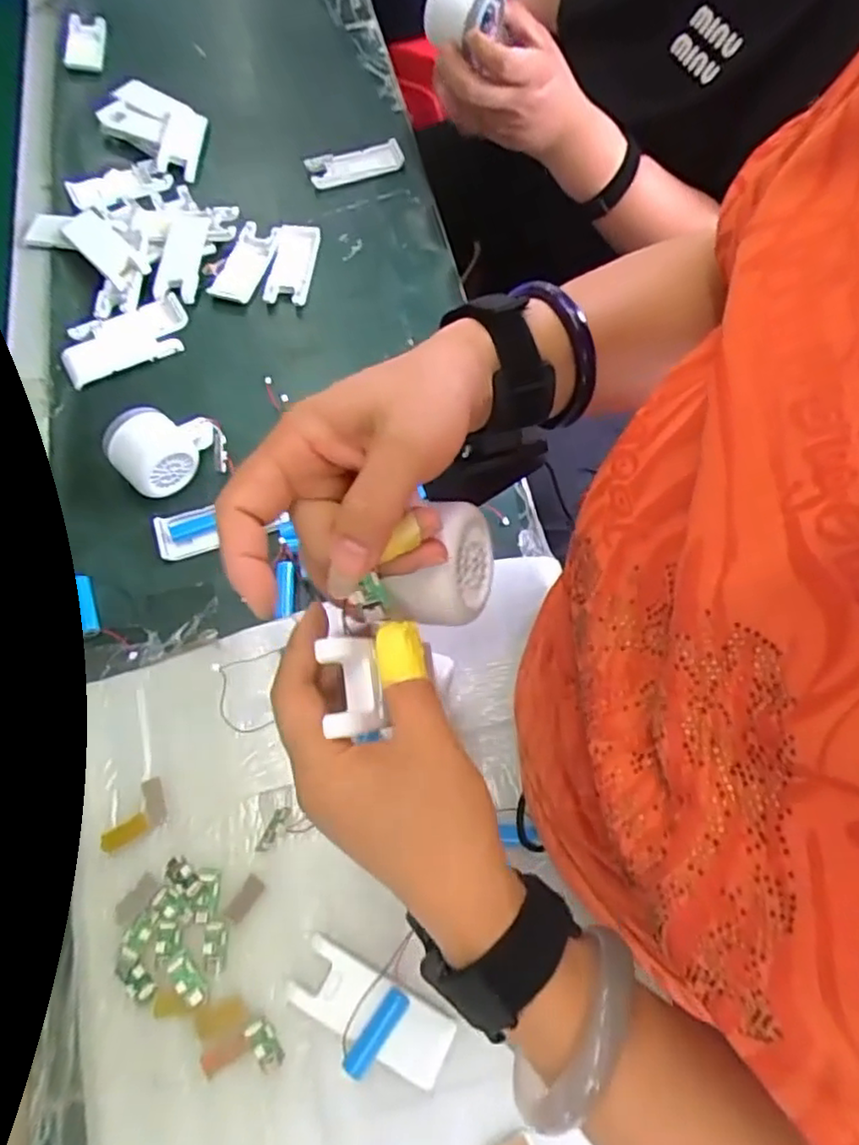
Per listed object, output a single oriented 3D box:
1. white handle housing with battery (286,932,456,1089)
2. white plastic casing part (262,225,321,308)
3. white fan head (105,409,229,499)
[{"bbox_3d":[-0.038,0.272,0.410,0.101,0.023,0.048,29,66,11],"label":"white handle housing with battery"},{"bbox_3d":[-0.141,-0.317,0.688,0.048,0.016,0.097,4,64,-1],"label":"white plastic casing part"},{"bbox_3d":[-0.220,-0.104,0.567,0.089,0.049,0.057,-21,67,-12],"label":"white fan head"}]

